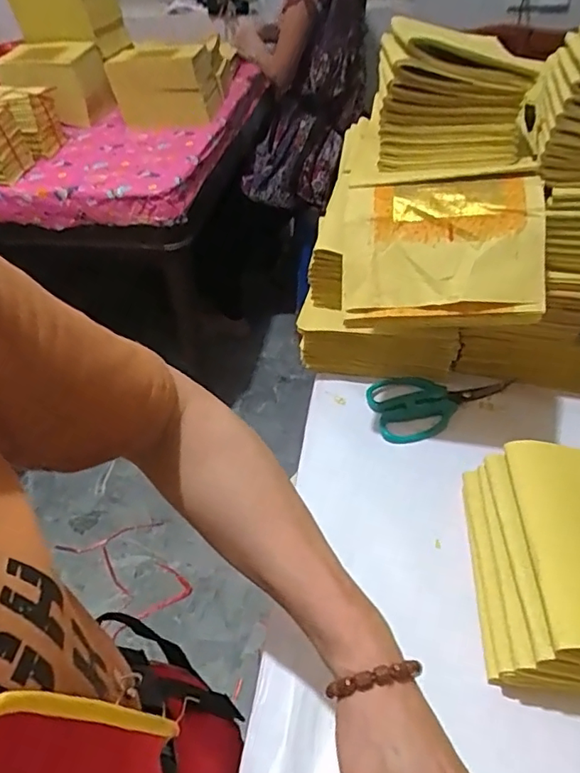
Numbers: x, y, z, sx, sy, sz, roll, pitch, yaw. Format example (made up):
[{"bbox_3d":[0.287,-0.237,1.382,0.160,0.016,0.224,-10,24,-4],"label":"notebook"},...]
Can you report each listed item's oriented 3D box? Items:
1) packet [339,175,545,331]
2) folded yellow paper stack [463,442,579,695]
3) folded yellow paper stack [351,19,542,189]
[{"bbox_3d":[0.123,-0.115,0.456,0.159,0.022,0.127,1,78,20],"label":"packet"},{"bbox_3d":[0.207,0.122,0.396,0.136,0.072,0.168,1,45,6],"label":"folded yellow paper stack"},{"bbox_3d":[0.135,-0.229,0.462,0.141,0.096,0.059,9,46,14],"label":"folded yellow paper stack"}]

